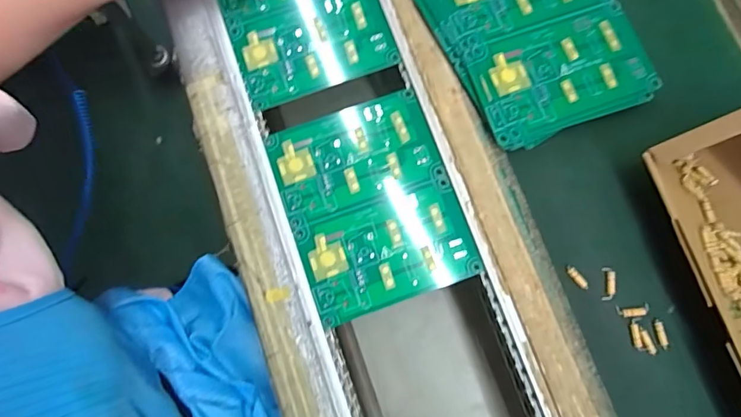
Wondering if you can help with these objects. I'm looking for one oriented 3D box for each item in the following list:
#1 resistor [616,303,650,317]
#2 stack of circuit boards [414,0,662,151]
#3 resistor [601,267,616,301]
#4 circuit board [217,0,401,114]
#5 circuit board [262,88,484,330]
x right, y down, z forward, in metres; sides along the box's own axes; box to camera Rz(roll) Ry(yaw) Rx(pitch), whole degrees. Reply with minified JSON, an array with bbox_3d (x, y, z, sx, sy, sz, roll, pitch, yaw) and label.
[{"bbox_3d":[0.202,0.078,0.354,0.025,0.004,0.009,-7,80,-1],"label":"resistor"},{"bbox_3d":[0.137,-0.147,0.391,0.151,0.026,0.175,-24,80,-4],"label":"stack of circuit boards"},{"bbox_3d":[0.186,0.058,0.358,0.011,0.004,0.025,0,80,0],"label":"resistor"},{"bbox_3d":[-0.065,-0.184,0.421,0.136,0.005,0.165,-19,80,-3],"label":"circuit board"},{"bbox_3d":[0.000,-0.004,0.385,0.136,0.004,0.166,-20,80,-3],"label":"circuit board"}]

